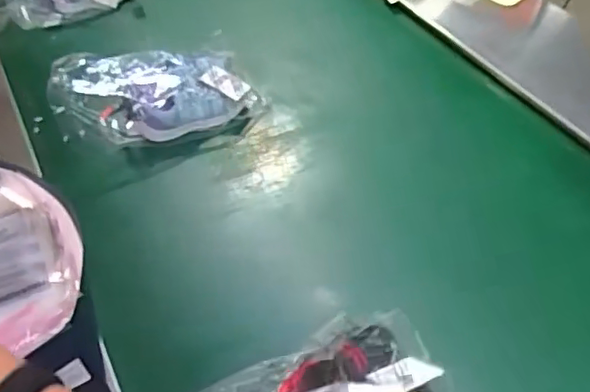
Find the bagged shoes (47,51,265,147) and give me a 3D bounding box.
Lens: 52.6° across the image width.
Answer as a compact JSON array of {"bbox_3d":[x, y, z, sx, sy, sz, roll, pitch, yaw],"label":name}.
[{"bbox_3d":[-0.236,-0.172,1.023,0.333,0.113,0.164,-3,46,-18],"label":"bagged shoes"}]

